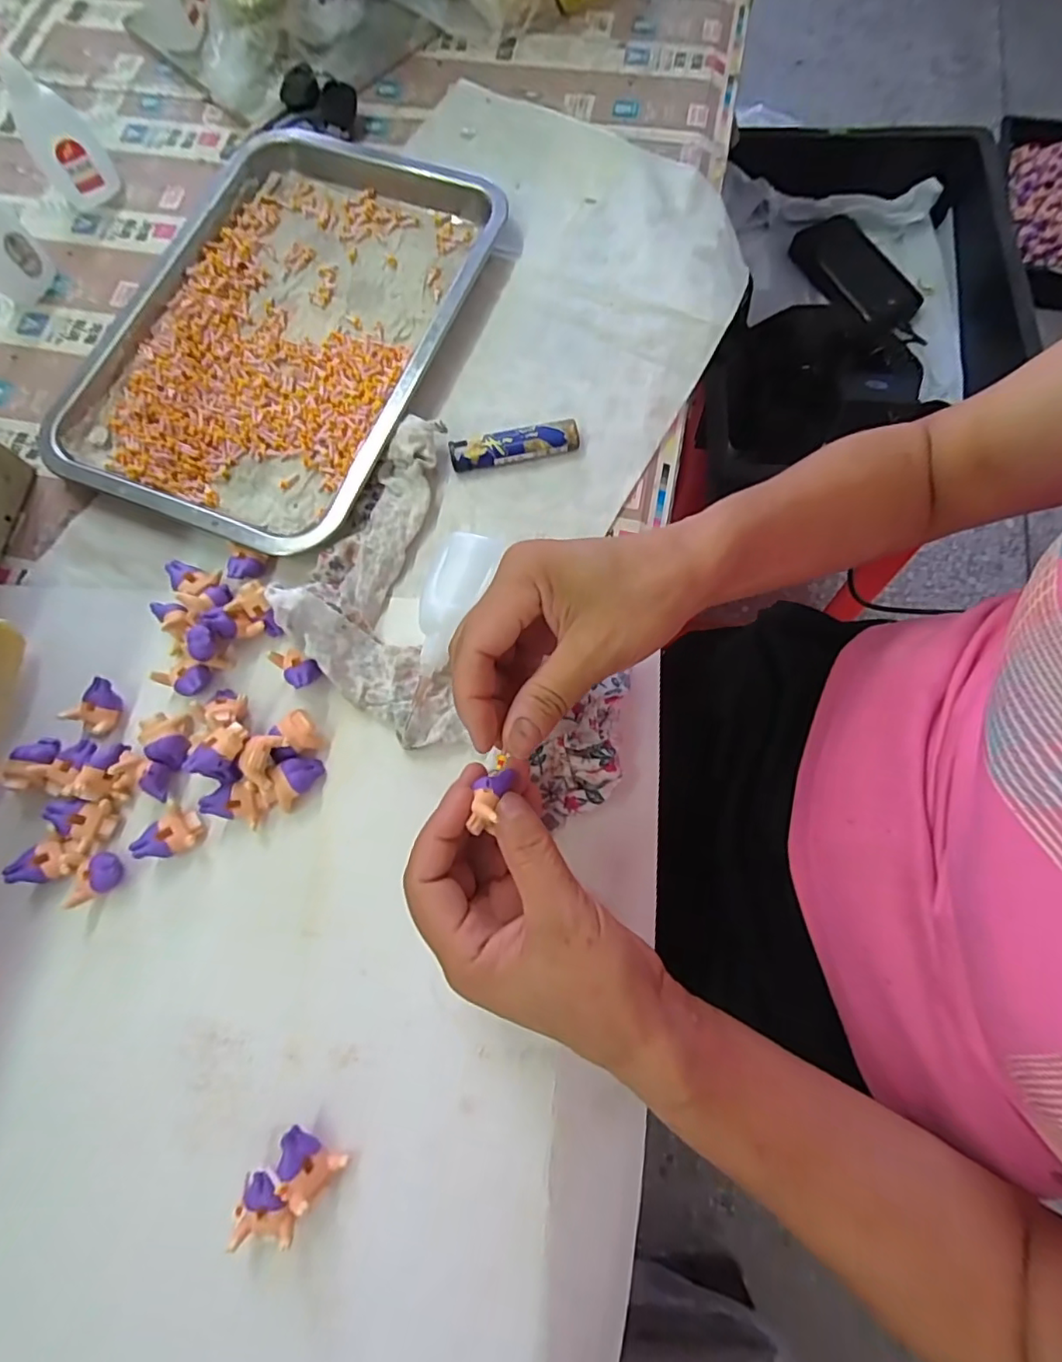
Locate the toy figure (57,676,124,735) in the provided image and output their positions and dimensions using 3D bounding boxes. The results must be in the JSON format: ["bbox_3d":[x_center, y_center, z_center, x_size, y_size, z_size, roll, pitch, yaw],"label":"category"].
[{"bbox_3d":[-0.239,0.014,0.318,0.025,0.014,0.028,29,76,9],"label":"toy figure"}]

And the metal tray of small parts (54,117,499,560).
[{"bbox_3d":[-0.179,-0.246,0.387,0.245,0.018,0.310,20,75,6],"label":"metal tray of small parts"}]

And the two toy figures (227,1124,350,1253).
[{"bbox_3d":[-0.110,0.225,0.251,0.030,0.020,0.046,36,78,10],"label":"two toy figures"}]

